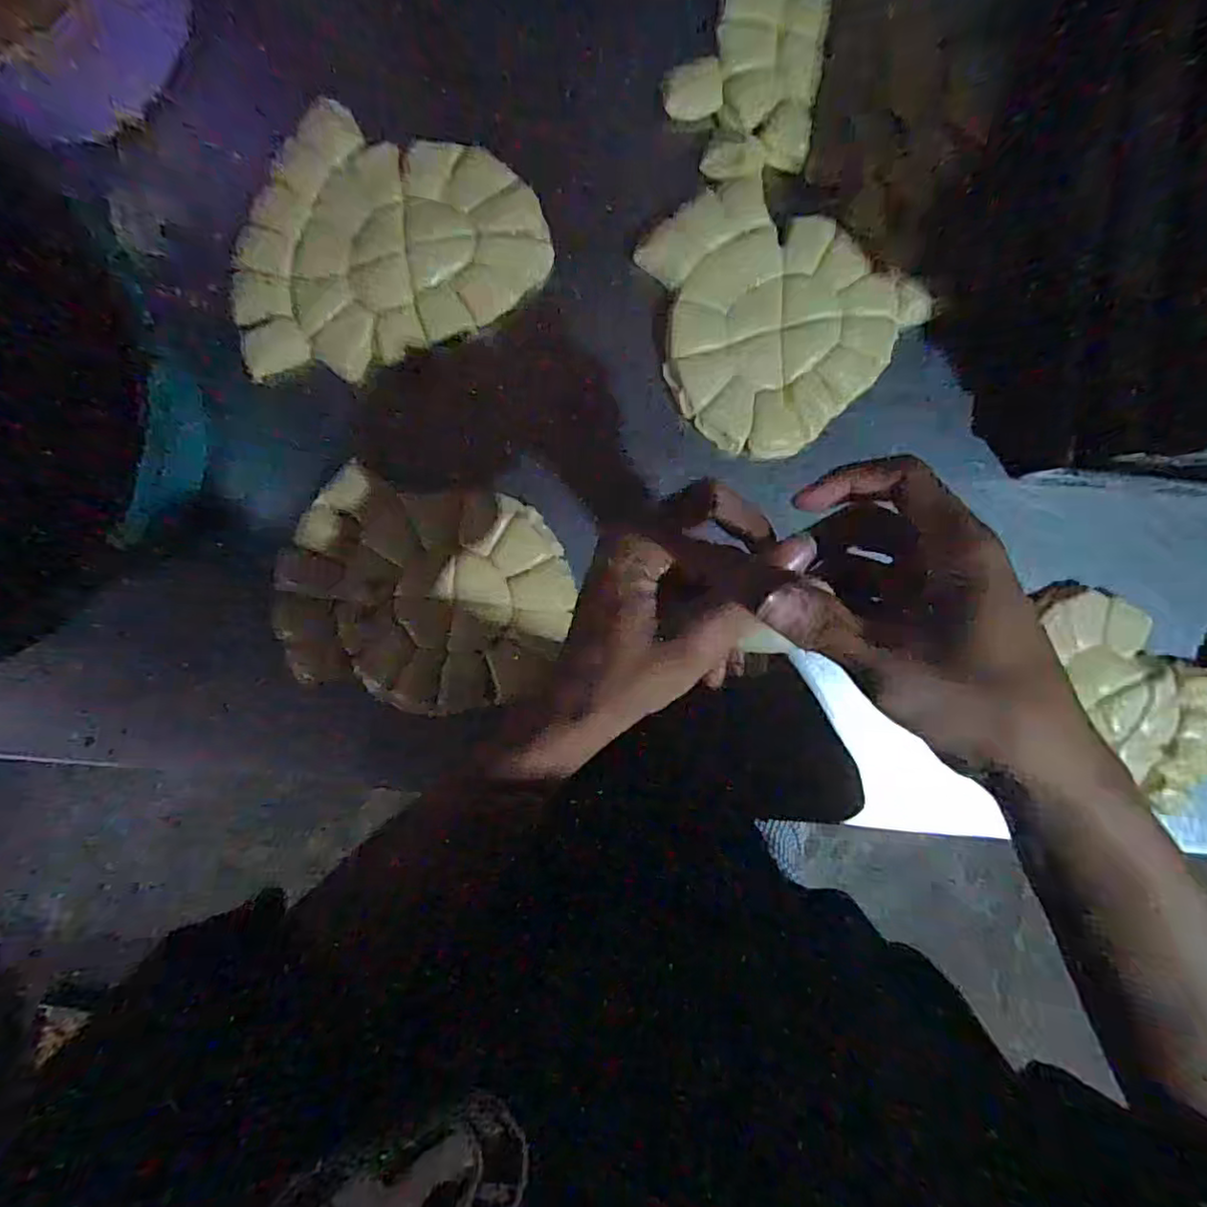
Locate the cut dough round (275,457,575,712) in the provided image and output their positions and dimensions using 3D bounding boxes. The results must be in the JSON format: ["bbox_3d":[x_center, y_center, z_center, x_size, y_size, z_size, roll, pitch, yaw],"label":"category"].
[{"bbox_3d":[-0.131,-0.005,0.473,0.208,0.014,0.161,11,94,-3],"label":"cut dough round"}]

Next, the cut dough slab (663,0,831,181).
[{"bbox_3d":[0.106,-0.394,0.452,0.102,0.011,0.164,10,94,-3],"label":"cut dough slab"}]

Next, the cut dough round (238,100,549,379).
[{"bbox_3d":[-0.160,-0.264,0.451,0.221,0.015,0.165,-18,95,-1],"label":"cut dough round"}]

